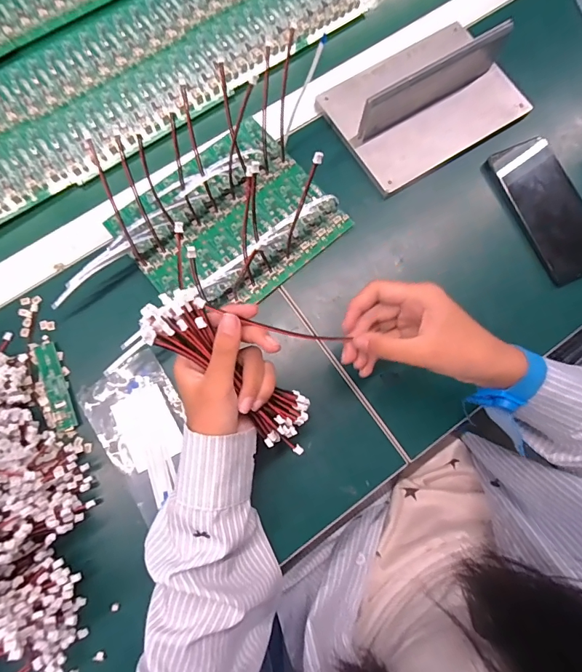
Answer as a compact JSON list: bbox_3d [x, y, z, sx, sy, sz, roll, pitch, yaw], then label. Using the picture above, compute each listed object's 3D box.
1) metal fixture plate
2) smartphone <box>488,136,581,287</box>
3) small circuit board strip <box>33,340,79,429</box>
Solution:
[{"bbox_3d":[0.149,-0.266,0.434,0.198,0.054,0.143,-31,79,-9],"label":"metal fixture plate"},{"bbox_3d":[0.276,-0.135,0.432,0.068,0.009,0.155,-26,83,5],"label":"smartphone"},{"bbox_3d":[-0.222,0.047,0.385,0.018,0.006,0.084,-21,78,-7],"label":"small circuit board strip"}]

